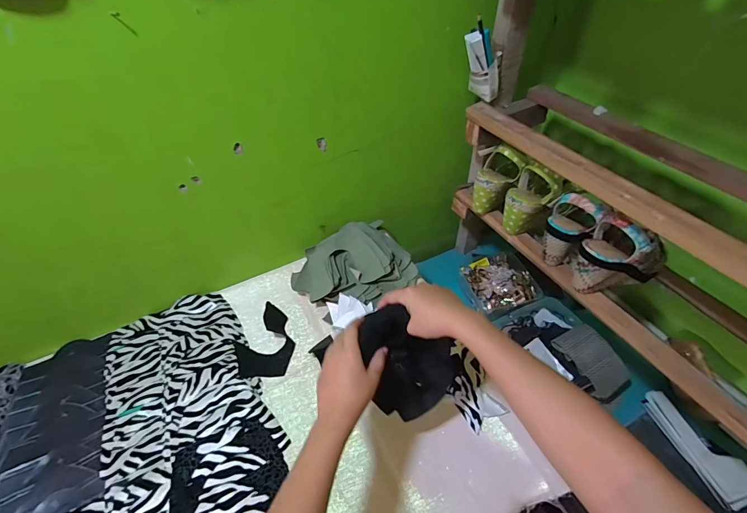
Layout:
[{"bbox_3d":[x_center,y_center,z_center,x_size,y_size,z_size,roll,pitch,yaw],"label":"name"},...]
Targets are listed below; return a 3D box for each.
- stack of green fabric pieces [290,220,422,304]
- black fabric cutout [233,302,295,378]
[{"bbox_3d":[-0.054,0.015,0.779,0.233,0.089,0.199,-24,50,-20],"label":"stack of green fabric pieces"},{"bbox_3d":[-0.210,0.162,0.691,0.103,0.031,0.140,-18,48,-15],"label":"black fabric cutout"}]

